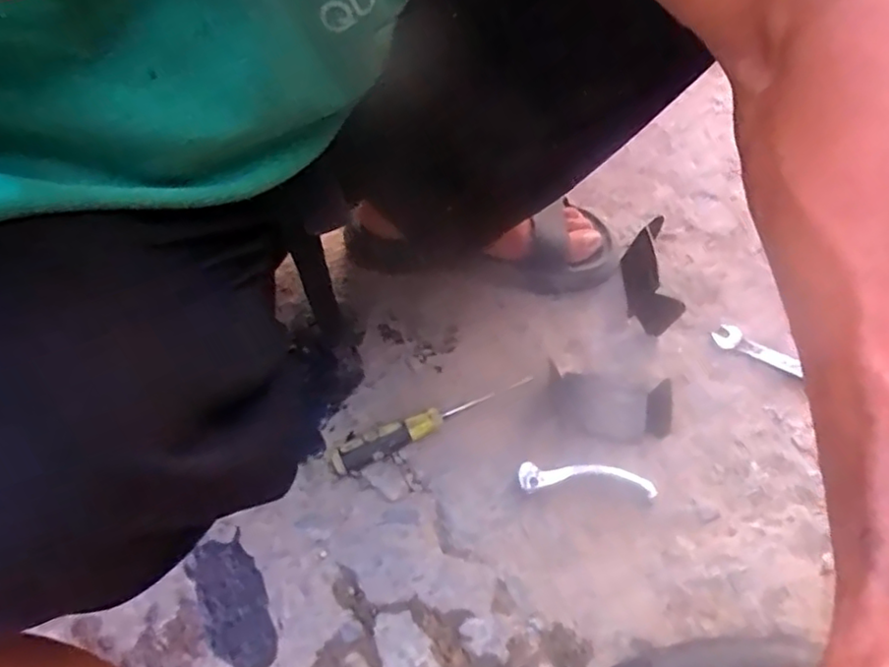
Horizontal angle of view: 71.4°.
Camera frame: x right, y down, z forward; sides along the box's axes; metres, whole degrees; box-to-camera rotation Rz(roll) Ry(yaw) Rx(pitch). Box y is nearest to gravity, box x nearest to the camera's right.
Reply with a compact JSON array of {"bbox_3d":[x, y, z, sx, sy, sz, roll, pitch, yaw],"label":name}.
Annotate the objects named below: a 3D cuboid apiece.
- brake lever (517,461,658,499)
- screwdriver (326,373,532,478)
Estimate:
[{"bbox_3d":[0.118,0.123,0.524,0.110,0.021,0.027,1,57,4],"label":"brake lever"},{"bbox_3d":[-0.011,0.082,0.555,0.192,0.025,0.024,-21,58,-10],"label":"screwdriver"}]

